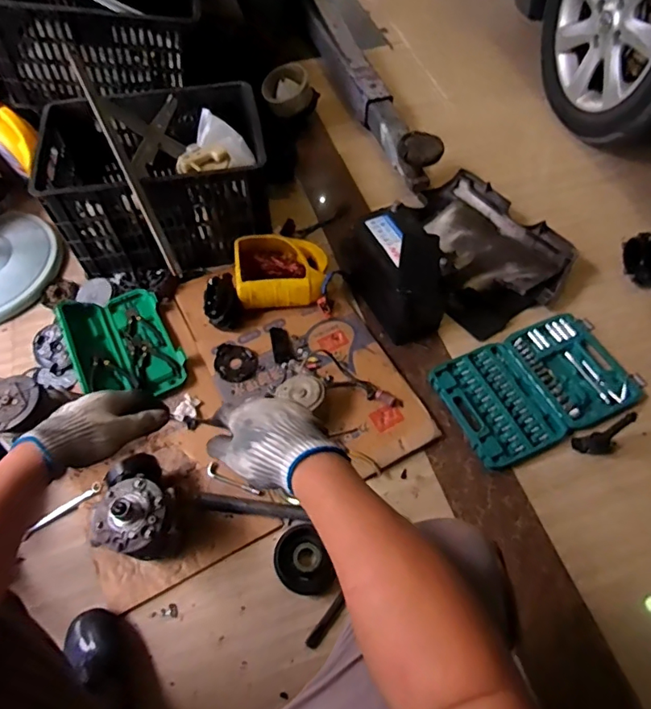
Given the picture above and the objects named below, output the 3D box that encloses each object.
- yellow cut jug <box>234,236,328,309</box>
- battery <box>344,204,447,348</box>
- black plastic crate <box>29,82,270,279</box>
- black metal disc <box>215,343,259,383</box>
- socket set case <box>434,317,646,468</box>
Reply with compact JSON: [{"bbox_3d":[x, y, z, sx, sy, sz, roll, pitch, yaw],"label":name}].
[{"bbox_3d":[-0.105,-0.199,1.187,0.209,0.086,0.183,-7,58,-5],"label":"yellow cut jug"},{"bbox_3d":[0.166,-0.183,1.120,0.136,0.211,0.228,-21,61,-14],"label":"battery"},{"bbox_3d":[-0.400,-0.435,1.213,0.484,0.242,0.402,-7,58,-6],"label":"black plastic crate"},{"bbox_3d":[-0.200,0.017,1.116,0.092,0.014,0.096,0,58,-1],"label":"black metal disc"},{"bbox_3d":[0.466,0.064,1.083,0.413,0.031,0.253,-20,61,-13],"label":"socket set case"}]

